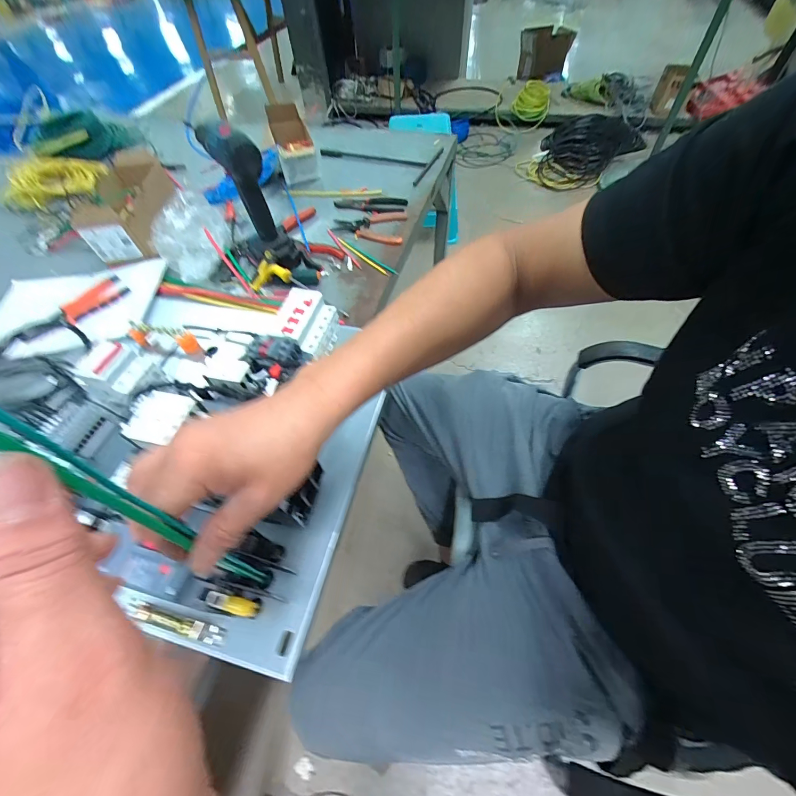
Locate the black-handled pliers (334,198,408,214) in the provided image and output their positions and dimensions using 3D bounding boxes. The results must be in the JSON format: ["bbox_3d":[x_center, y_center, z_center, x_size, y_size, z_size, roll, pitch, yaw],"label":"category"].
[{"bbox_3d":[-0.062,-0.412,0.766,0.157,0.013,0.042,10,56,10],"label":"black-handled pliers"}]

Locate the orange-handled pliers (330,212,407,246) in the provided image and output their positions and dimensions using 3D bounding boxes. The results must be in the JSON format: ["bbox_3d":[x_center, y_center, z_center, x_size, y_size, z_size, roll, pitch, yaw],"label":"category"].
[{"bbox_3d":[-0.058,-0.344,0.720,0.142,0.010,0.102,5,56,6],"label":"orange-handled pliers"}]

